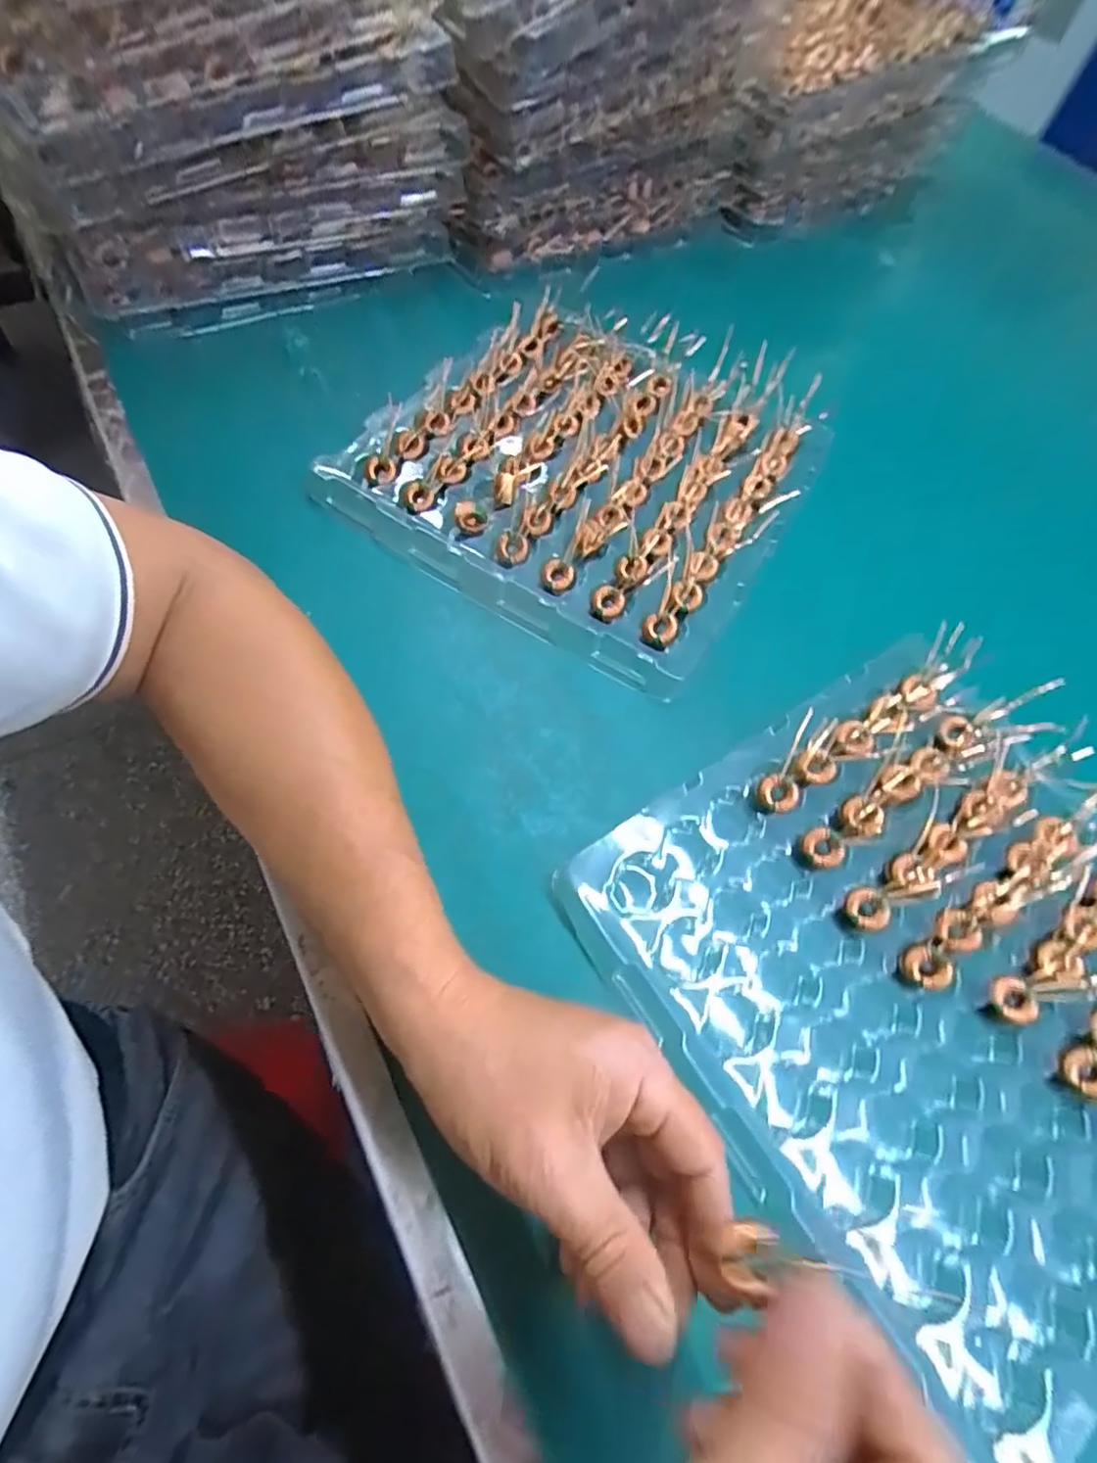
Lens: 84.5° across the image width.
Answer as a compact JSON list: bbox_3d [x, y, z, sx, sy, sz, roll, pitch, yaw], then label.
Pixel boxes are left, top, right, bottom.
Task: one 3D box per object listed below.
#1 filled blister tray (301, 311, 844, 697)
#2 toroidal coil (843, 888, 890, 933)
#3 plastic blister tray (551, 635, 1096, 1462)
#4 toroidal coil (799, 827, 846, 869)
[{"bbox_3d":[0.036,-0.202,0.444,0.288,0.031,0.300,31,64,9],"label":"filled blister tray"},{"bbox_3d":[0.163,0.091,0.309,0.019,0.006,0.020,3,64,-5],"label":"toroidal coil"},{"bbox_3d":[0.193,0.109,0.295,0.277,0.017,0.279,-33,72,-20],"label":"plastic blister tray"},{"bbox_3d":[0.146,0.063,0.322,0.022,0.007,0.022,-1,86,22],"label":"toroidal coil"}]

